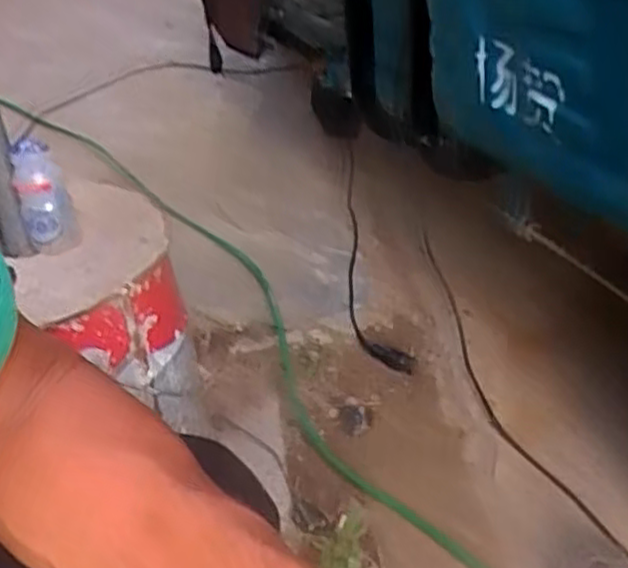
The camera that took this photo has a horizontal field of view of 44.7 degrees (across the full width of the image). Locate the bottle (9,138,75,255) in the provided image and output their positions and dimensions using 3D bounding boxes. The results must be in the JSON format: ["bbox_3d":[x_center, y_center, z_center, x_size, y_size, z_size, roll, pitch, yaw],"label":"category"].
[{"bbox_3d":[-0.235,-0.076,0.660,0.039,0.095,0.032,-14,16,-8],"label":"bottle"}]

